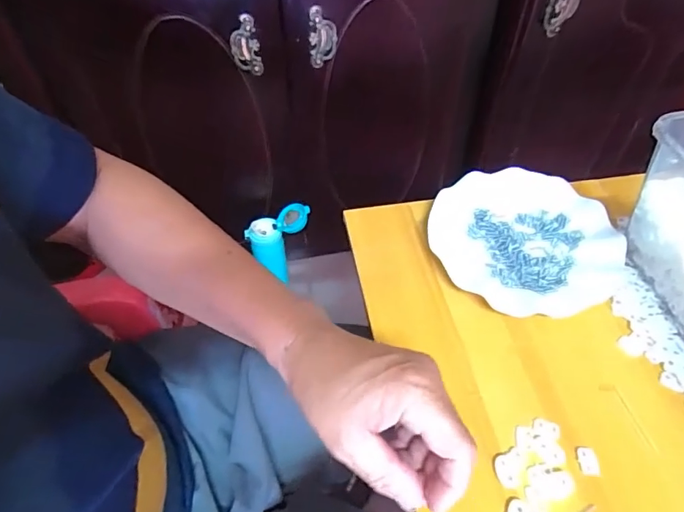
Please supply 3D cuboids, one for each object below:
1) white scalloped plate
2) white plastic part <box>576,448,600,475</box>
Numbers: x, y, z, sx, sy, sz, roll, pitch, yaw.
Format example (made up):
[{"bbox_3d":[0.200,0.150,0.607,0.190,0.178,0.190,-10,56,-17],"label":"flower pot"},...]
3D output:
[{"bbox_3d":[0.185,-0.019,0.484,0.178,0.023,0.170,0,51,0],"label":"white scalloped plate"},{"bbox_3d":[0.185,0.154,0.358,0.015,0.004,0.019,3,51,3],"label":"white plastic part"}]

